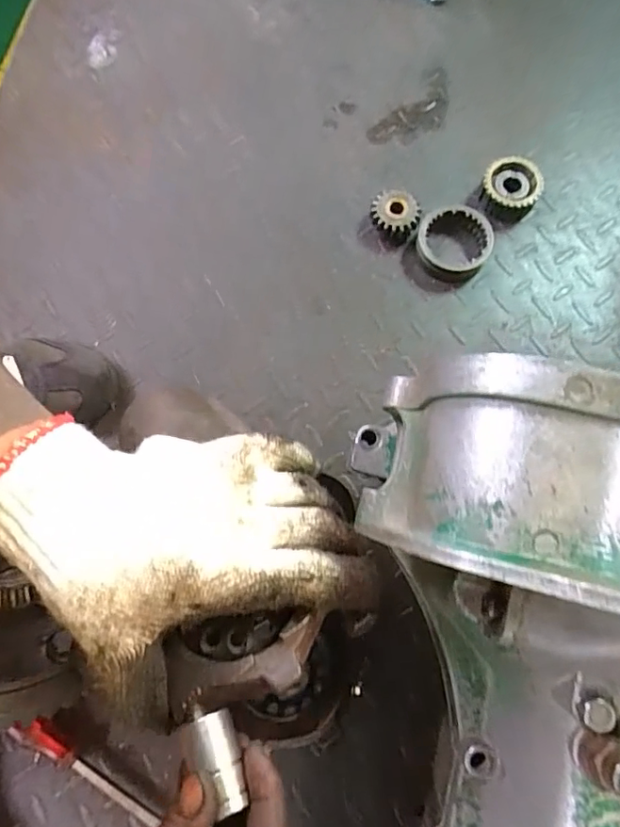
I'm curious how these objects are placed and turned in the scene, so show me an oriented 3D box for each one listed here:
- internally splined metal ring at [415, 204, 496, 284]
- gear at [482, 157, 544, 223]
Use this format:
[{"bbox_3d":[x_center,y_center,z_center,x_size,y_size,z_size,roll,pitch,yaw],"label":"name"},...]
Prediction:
[{"bbox_3d":[0.136,-0.161,0.499,0.067,0.025,0.066,0,73,1],"label":"internally splined metal ring"},{"bbox_3d":[0.196,-0.219,0.513,0.053,0.028,0.052,0,73,1],"label":"gear"}]

